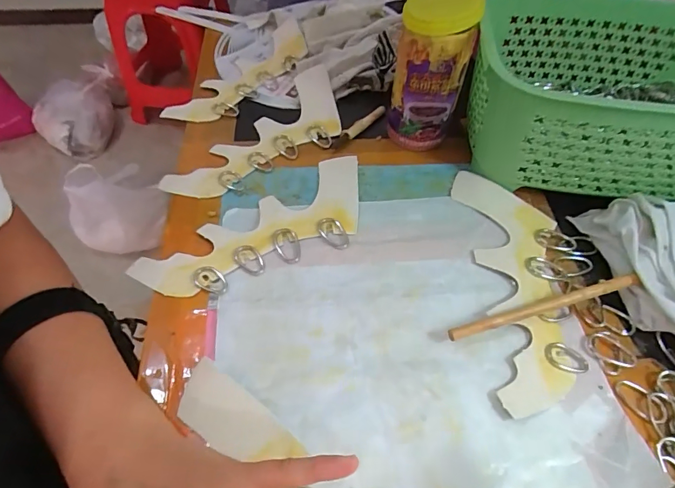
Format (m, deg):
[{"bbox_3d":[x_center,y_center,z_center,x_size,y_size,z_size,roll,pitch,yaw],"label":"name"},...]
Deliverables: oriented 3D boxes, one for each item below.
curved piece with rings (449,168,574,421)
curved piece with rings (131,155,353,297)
[{"bbox_3d":[0.149,0.022,0.345,0.077,0.008,0.224,1,53,-1],"label":"curved piece with rings"},{"bbox_3d":[-0.055,-0.011,0.364,0.215,0.009,0.086,-33,61,-24],"label":"curved piece with rings"}]

